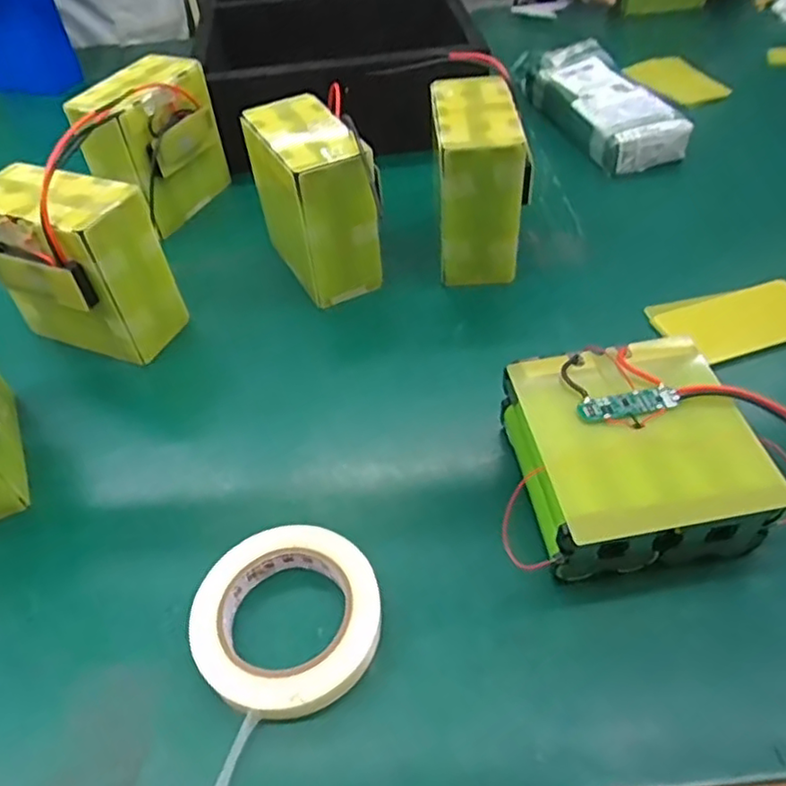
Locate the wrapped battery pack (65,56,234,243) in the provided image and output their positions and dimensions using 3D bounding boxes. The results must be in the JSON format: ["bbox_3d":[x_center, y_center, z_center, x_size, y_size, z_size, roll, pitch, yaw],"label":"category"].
[{"bbox_3d":[-0.268,-0.273,0.741,0.087,0.158,0.152,18,51,19],"label":"wrapped battery pack"}]

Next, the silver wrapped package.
[{"bbox_3d":[0.264,-0.382,0.844,0.107,0.053,0.285,-13,48,-8],"label":"silver wrapped package"}]

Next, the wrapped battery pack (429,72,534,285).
[{"bbox_3d":[0.084,-0.209,0.640,0.085,0.144,0.135,-3,47,1],"label":"wrapped battery pack"}]

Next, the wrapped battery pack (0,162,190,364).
[{"bbox_3d":[-0.281,-0.110,0.583,0.143,0.149,0.086,14,50,17],"label":"wrapped battery pack"}]

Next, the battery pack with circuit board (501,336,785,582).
[{"bbox_3d":[0.157,0.044,0.441,0.144,0.085,0.142,-8,47,-3],"label":"battery pack with circuit board"}]

